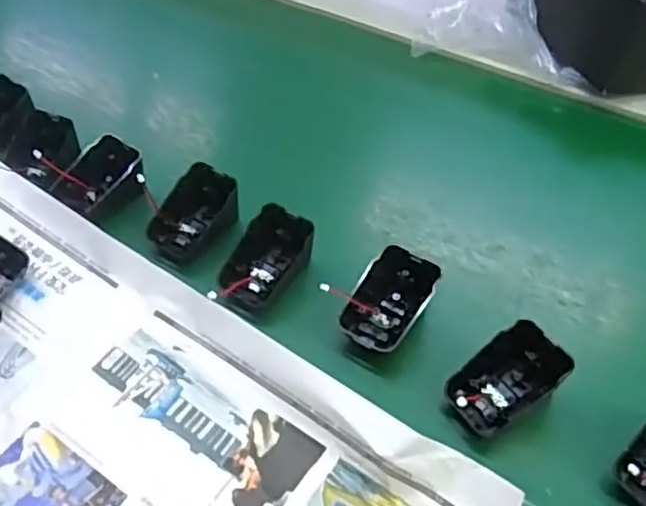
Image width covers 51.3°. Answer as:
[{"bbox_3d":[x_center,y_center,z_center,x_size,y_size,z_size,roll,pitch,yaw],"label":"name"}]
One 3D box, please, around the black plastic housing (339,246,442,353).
[{"bbox_3d":[0.044,0.032,0.437,0.051,0.039,0.064,24,52,19],"label":"black plastic housing"}]

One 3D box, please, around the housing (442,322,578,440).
[{"bbox_3d":[0.107,0.079,0.399,0.062,0.044,0.043,-28,55,-24],"label":"housing"}]

